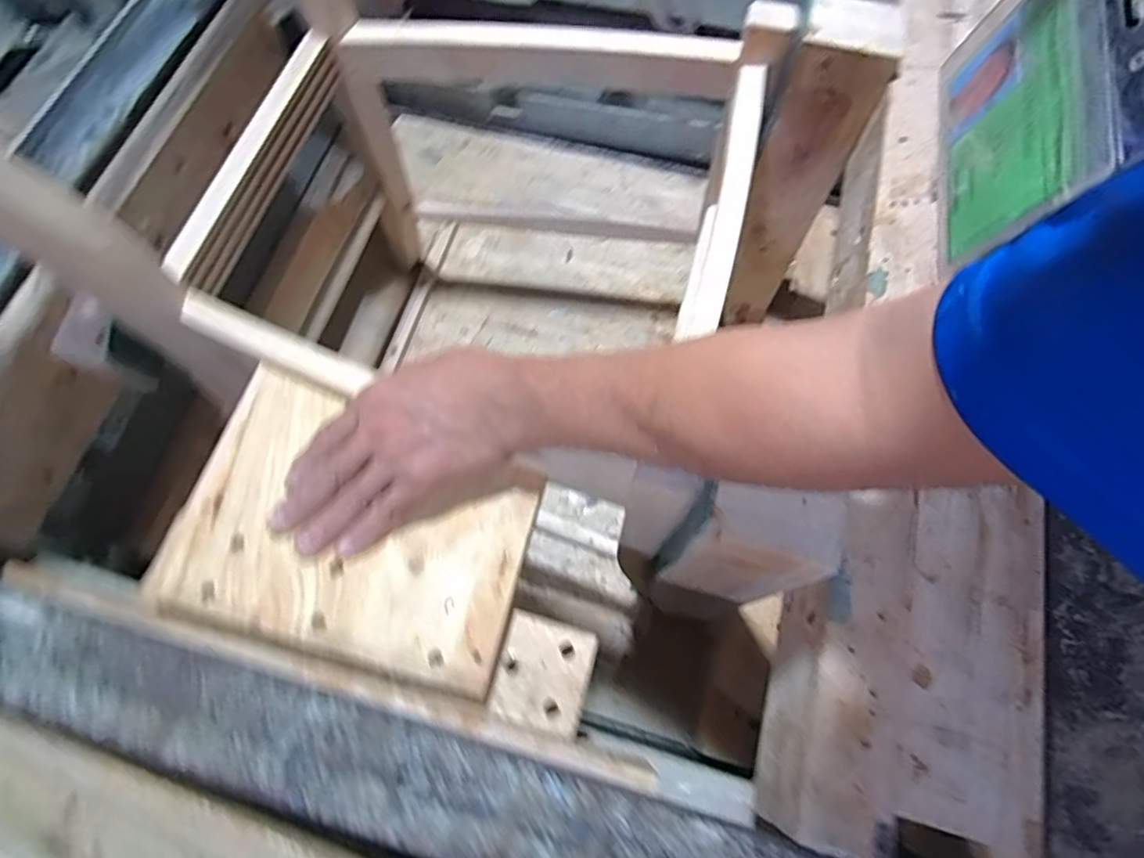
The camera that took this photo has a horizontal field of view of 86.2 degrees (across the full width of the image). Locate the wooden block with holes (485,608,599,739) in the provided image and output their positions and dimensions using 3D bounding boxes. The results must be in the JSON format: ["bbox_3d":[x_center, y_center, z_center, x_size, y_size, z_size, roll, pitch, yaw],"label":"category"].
[{"bbox_3d":[-0.020,0.161,0.406,0.060,0.011,0.067,15,69,6],"label":"wooden block with holes"}]

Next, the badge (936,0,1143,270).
[{"bbox_3d":[0.156,-0.116,0.207,0.004,0.084,0.102,10,74,-6],"label":"badge"}]

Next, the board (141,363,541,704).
[{"bbox_3d":[-0.151,0.065,0.425,0.238,0.009,0.173,13,69,6],"label":"board"}]

